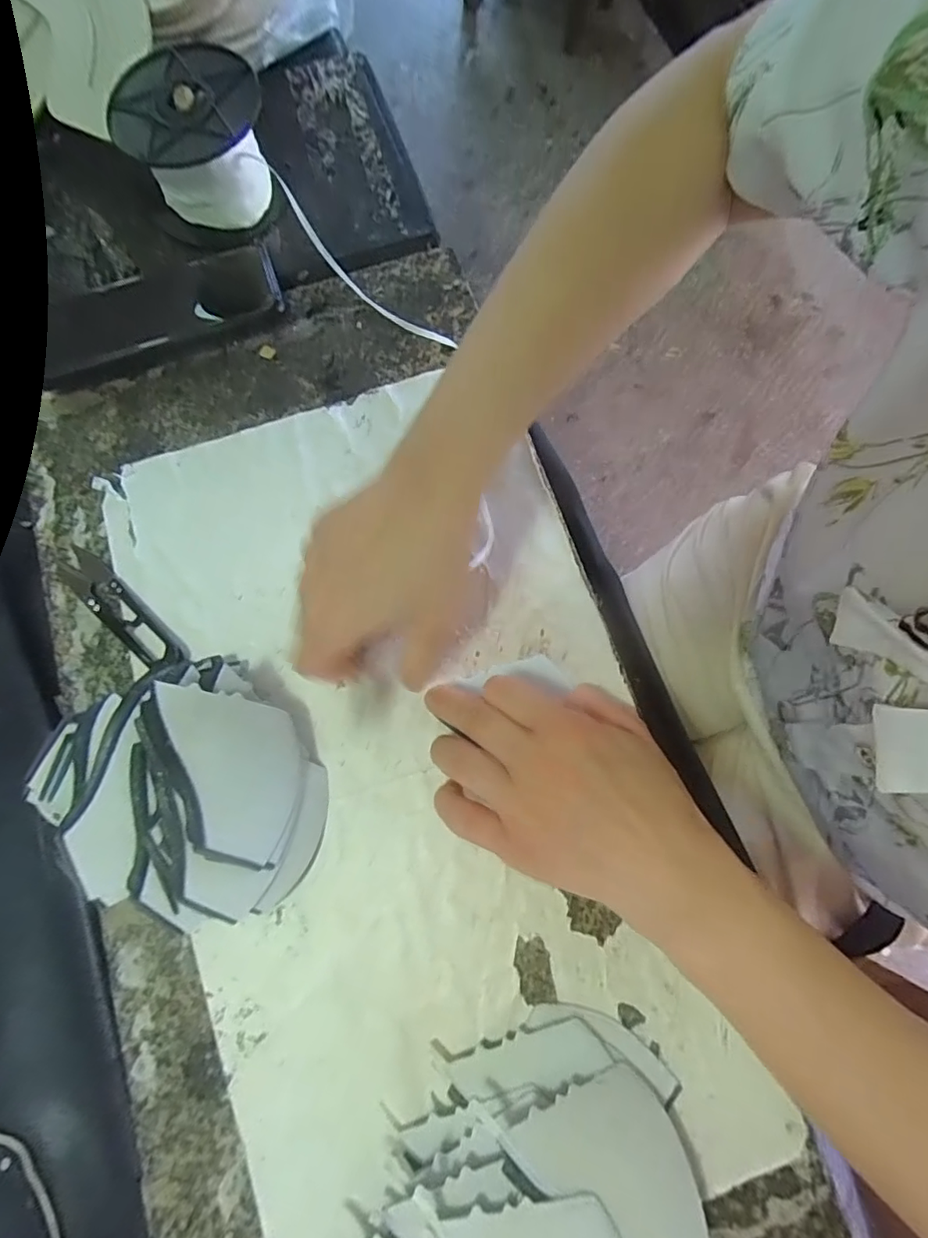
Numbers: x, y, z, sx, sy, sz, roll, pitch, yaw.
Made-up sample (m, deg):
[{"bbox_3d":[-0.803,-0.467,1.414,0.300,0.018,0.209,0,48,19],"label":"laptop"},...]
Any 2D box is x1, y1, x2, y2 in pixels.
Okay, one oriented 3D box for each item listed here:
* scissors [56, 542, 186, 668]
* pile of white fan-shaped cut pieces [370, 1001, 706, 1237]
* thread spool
[{"bbox_3d":[-0.198,-0.006,0.320,0.100,0.008,0.021,42,80,8],"label":"scissors"},{"bbox_3d":[0.030,0.257,0.243,0.141,0.037,0.131,0,77,-1],"label":"pile of white fan-shaped cut pieces"},{"bbox_3d":[-0.174,-0.315,0.373,0.085,0.064,0.096,-14,77,-4],"label":"thread spool"}]

